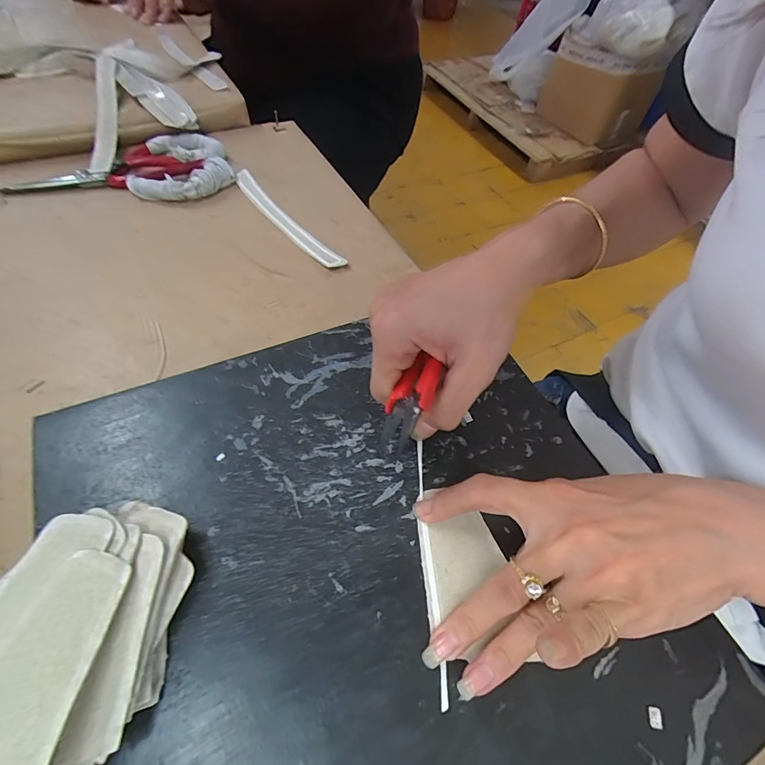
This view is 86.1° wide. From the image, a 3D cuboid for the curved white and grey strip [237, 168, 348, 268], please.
[{"bbox_3d":[-0.100,-0.164,0.409,0.024,0.007,0.180,-34,65,-25],"label":"curved white and grey strip"}]

